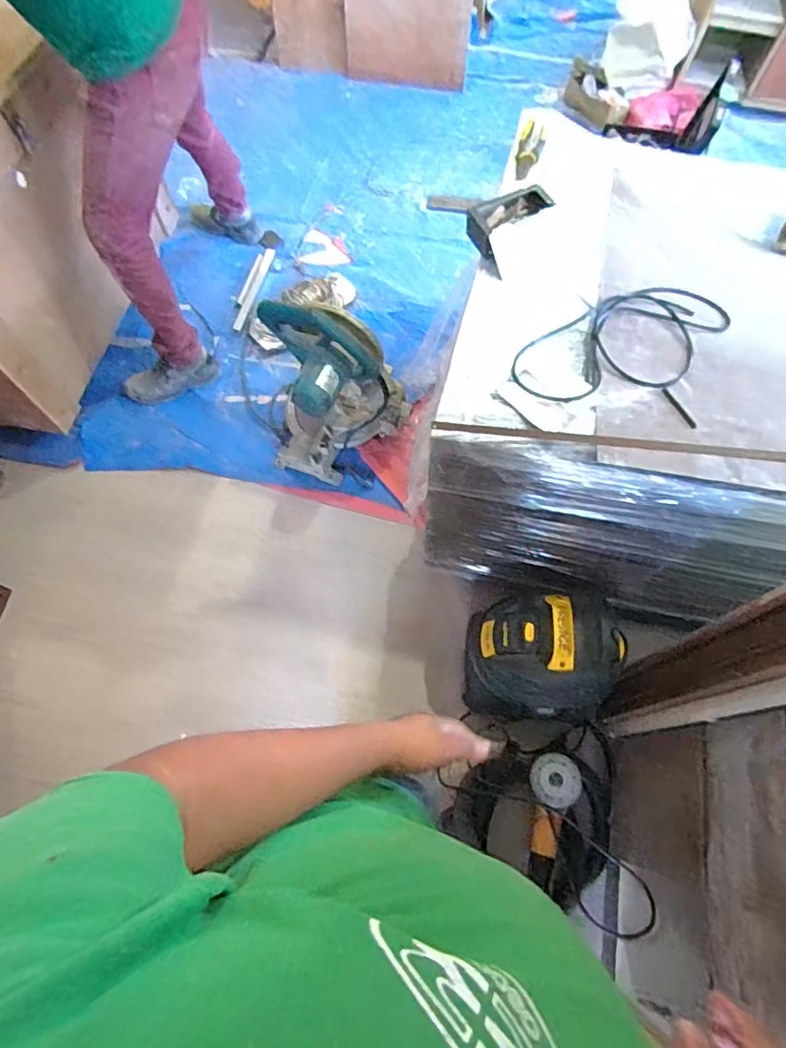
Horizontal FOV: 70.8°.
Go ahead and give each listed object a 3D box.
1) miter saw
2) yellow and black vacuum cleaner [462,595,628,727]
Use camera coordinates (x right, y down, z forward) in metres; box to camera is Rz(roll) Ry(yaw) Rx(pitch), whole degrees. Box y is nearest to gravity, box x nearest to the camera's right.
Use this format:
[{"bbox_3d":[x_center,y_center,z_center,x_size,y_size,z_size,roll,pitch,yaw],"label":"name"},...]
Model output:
[{"bbox_3d":[-0.160,-0.382,1.506,0.369,0.462,0.332,2,65,2],"label":"miter saw"},{"bbox_3d":[0.318,0.274,1.204,0.284,0.331,0.265,6,65,4],"label":"yellow and black vacuum cleaner"}]

